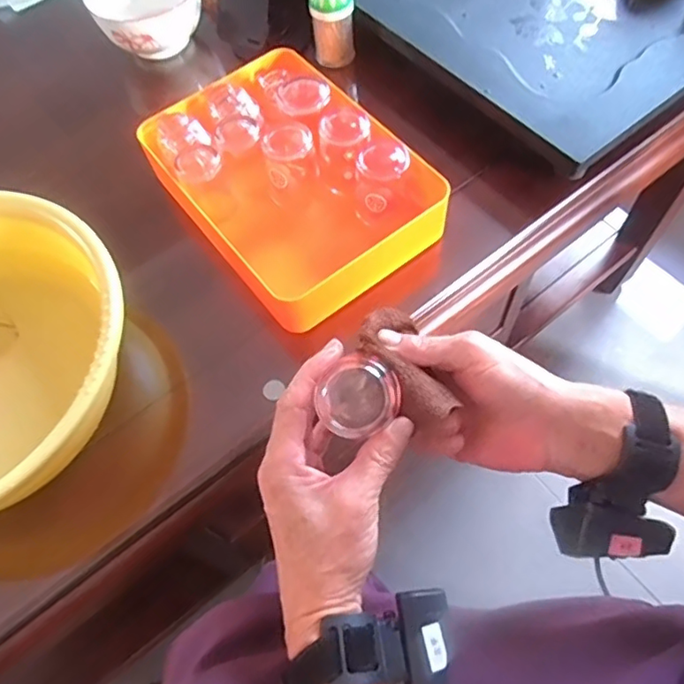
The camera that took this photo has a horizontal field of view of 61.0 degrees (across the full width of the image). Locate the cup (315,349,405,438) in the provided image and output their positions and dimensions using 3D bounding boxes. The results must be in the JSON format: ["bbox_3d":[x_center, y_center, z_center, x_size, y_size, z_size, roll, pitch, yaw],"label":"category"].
[{"bbox_3d":[0.010,0.033,0.369,0.054,0.051,0.054,0,85,-3],"label":"cup"}]

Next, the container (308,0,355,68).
[{"bbox_3d":[-0.011,-0.363,0.661,0.047,0.081,0.040,1,63,4],"label":"container"}]

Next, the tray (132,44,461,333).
[{"bbox_3d":[-0.050,-0.154,0.584,0.194,0.097,0.274,-37,67,-14],"label":"tray"}]

